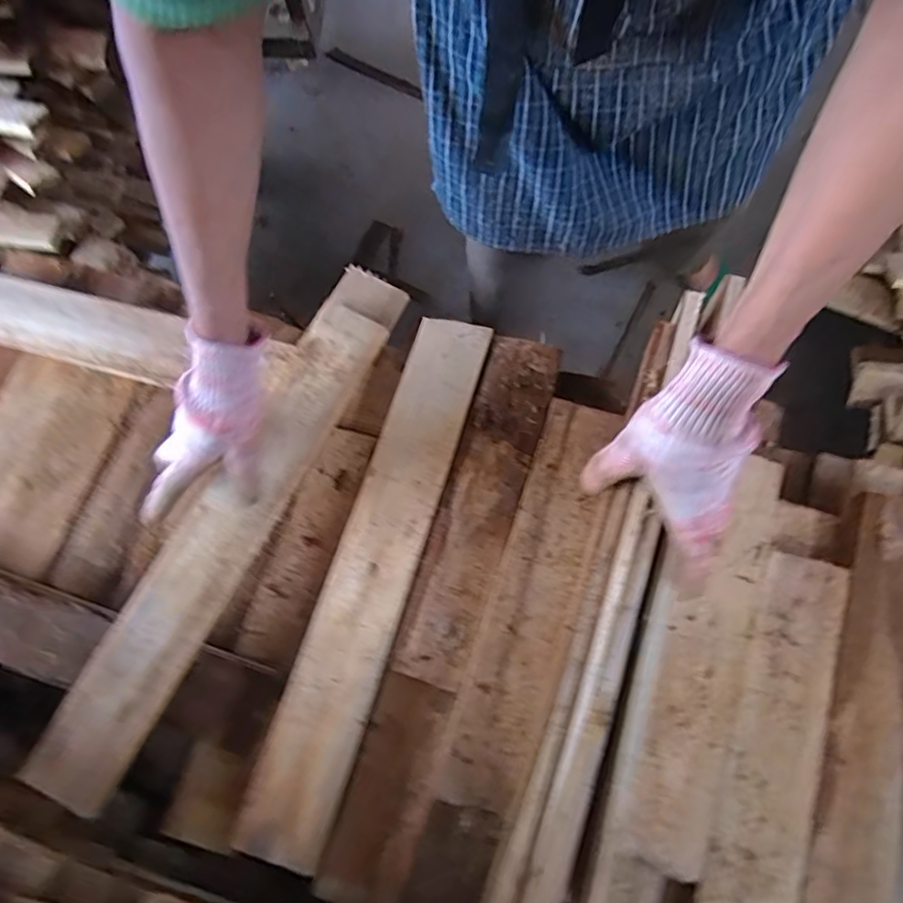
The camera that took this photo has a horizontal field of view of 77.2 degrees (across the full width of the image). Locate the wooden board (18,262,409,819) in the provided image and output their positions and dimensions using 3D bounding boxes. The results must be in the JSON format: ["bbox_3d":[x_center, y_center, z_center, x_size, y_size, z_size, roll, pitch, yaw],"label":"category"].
[{"bbox_3d":[-0.202,0.051,0.531,0.080,0.024,0.540,27,77,9],"label":"wooden board"}]

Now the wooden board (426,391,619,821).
[{"bbox_3d":[0.070,0.120,0.494,0.067,0.010,0.353,18,76,7],"label":"wooden board"}]

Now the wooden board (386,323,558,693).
[{"bbox_3d":[0.026,0.044,0.519,0.069,0.007,0.324,17,76,6],"label":"wooden board"}]

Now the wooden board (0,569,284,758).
[{"bbox_3d":[-0.411,0.163,0.536,0.507,0.035,0.078,17,76,6],"label":"wooden board"}]

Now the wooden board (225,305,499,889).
[{"bbox_3d":[-0.070,0.101,0.513,0.074,0.013,0.488,17,76,6],"label":"wooden board"}]

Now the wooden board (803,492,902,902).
[{"bbox_3d":[0.333,0.246,0.447,0.075,0.013,0.451,17,76,6],"label":"wooden board"}]

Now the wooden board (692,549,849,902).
[{"bbox_3d":[0.250,0.265,0.449,0.069,0.014,0.368,18,76,7],"label":"wooden board"}]

